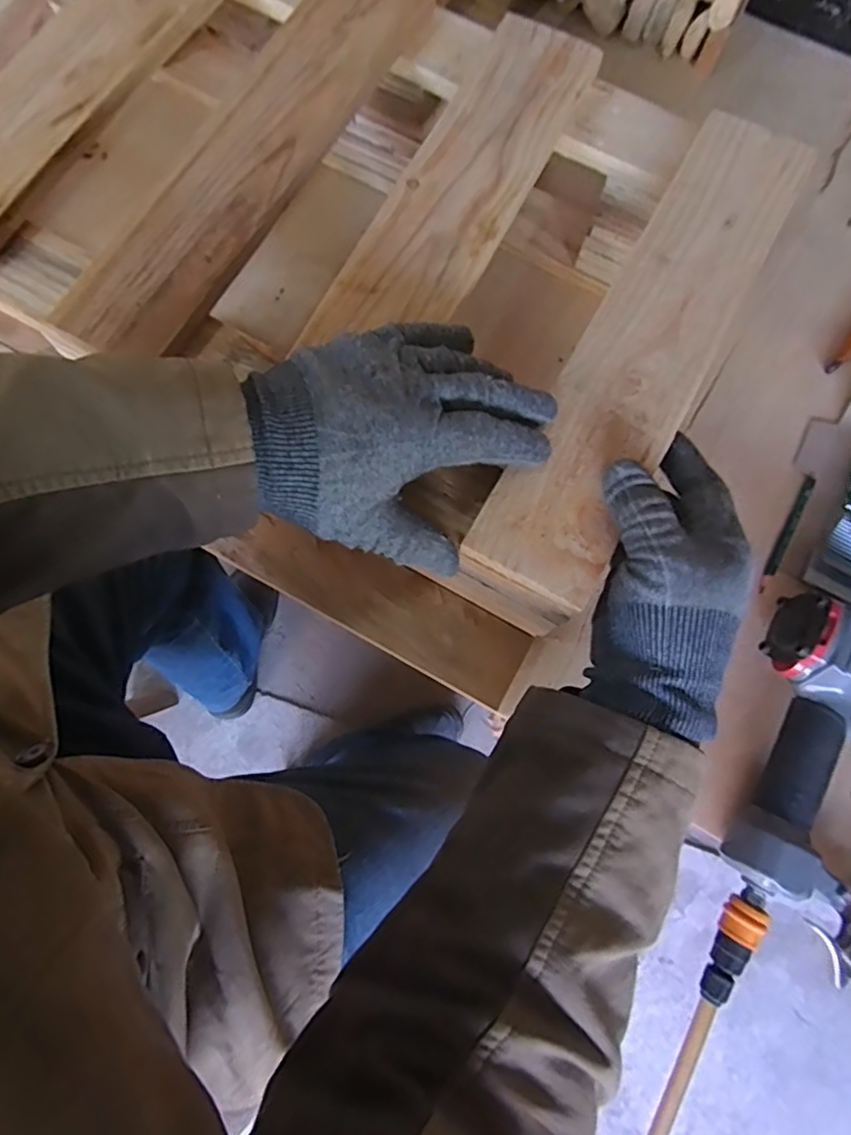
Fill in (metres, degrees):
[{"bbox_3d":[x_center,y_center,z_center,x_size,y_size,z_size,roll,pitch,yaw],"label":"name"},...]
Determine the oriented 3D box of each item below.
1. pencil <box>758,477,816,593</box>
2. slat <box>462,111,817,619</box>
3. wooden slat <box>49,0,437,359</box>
[{"bbox_3d":[0.284,-0.027,0.471,0.009,0.005,0.102,29,78,6],"label":"pencil"},{"bbox_3d":[0.140,-0.136,0.368,0.077,0.017,0.344,30,79,6],"label":"slat"},{"bbox_3d":[-0.107,-0.274,0.394,0.072,0.015,0.340,29,78,6],"label":"wooden slat"}]

